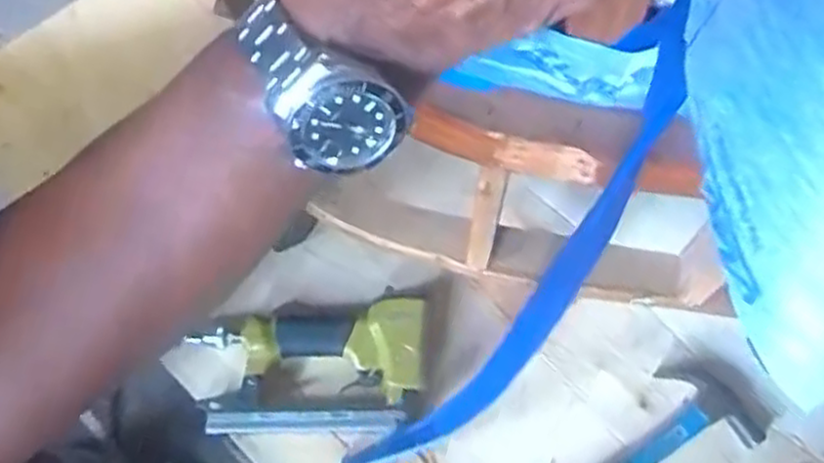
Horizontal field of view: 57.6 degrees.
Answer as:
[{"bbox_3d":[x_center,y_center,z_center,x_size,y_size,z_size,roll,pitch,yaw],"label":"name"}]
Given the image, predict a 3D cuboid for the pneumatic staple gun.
[{"bbox_3d":[-0.092,0.131,0.689,0.202,0.053,0.113,-2,66,-4],"label":"pneumatic staple gun"}]

